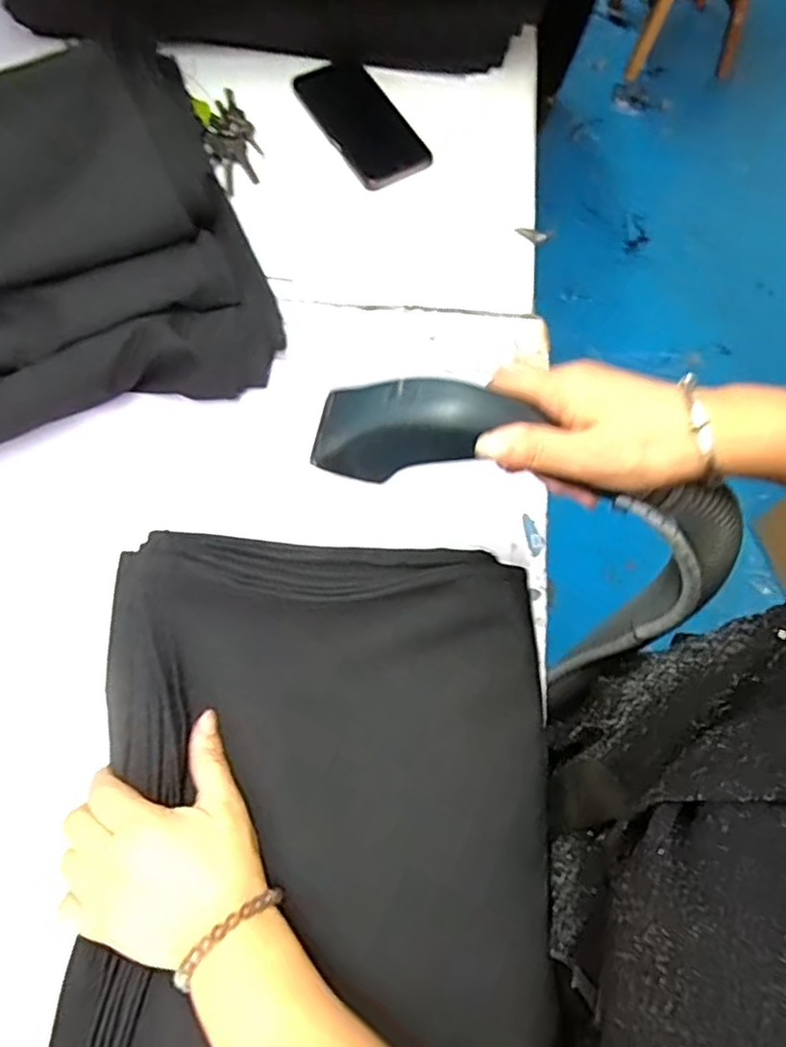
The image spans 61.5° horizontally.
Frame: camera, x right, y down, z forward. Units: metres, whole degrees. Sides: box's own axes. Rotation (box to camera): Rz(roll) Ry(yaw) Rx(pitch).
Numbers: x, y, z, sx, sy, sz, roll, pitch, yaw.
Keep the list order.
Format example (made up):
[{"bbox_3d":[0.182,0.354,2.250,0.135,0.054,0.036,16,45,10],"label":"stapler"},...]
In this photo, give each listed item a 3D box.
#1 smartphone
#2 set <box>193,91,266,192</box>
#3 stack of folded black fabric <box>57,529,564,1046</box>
[{"bbox_3d":[-0.032,-0.405,0.659,0.078,0.005,0.178,-30,73,-9],"label":"smartphone"},{"bbox_3d":[-0.161,-0.382,0.643,0.051,0.019,0.116,-20,72,-6],"label":"set"},{"bbox_3d":[-0.047,0.259,0.385,0.290,0.077,0.499,4,71,2],"label":"stack of folded black fabric"}]

